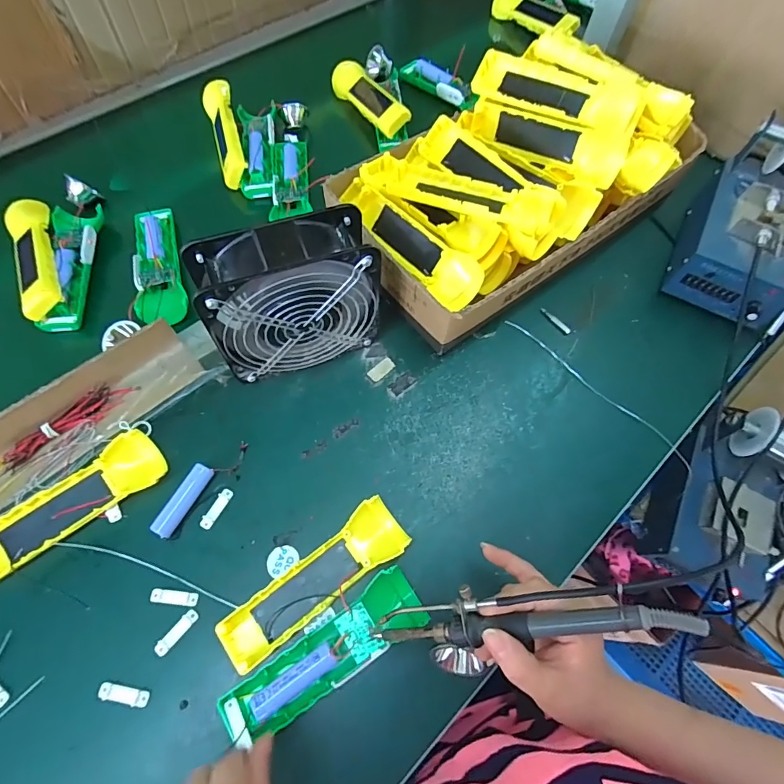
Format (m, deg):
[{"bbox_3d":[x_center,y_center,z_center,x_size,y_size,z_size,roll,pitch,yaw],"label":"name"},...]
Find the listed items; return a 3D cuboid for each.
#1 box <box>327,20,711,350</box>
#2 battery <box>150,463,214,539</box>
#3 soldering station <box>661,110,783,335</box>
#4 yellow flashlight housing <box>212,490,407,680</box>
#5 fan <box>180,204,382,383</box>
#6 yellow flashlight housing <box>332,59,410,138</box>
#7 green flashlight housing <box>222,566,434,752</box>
[{"bbox_3d":[0.153,-0.247,0.487,0.415,0.151,0.218,-34,74,-17],"label":"box"},{"bbox_3d":[-0.183,0.095,0.385,0.016,0.018,0.066,27,67,9],"label":"battery"},{"bbox_3d":[0.433,-0.197,0.496,0.142,0.120,0.247,34,68,12],"label":"soldering station"},{"bbox_3d":[-0.062,0.156,0.364,0.162,0.023,0.047,-33,71,-17],"label":"yellow flashlight housing"},{"bbox_3d":[-0.089,-0.082,0.400,0.146,0.147,0.063,-21,68,-12],"label":"fan"},{"bbox_3d":[-0.034,-0.423,0.629,0.043,0.036,0.167,-28,70,-15],"label":"yellow flashlight housing"},{"bbox_3d":[-0.050,0.203,0.337,0.164,0.025,0.046,-30,70,-17],"label":"green flashlight housing"}]

